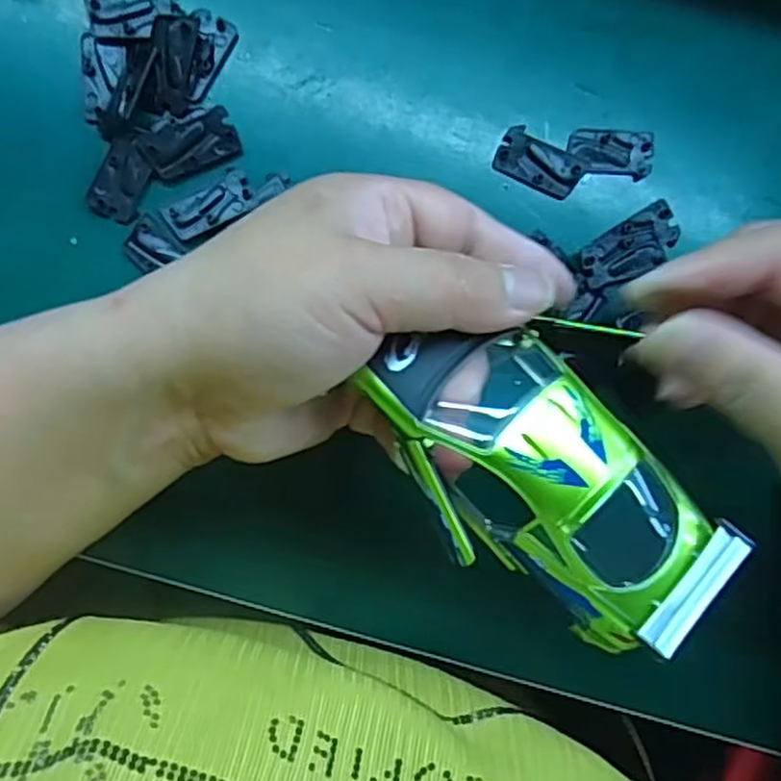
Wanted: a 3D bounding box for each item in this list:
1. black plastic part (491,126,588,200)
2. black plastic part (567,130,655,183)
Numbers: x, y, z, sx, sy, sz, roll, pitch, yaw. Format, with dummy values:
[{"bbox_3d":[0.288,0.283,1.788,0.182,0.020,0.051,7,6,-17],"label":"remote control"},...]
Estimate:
[{"bbox_3d":[0.058,-0.088,0.293,0.033,0.004,0.018,28,89,-5],"label":"black plastic part"},{"bbox_3d":[0.087,-0.093,0.294,0.033,0.004,0.017,3,91,-5],"label":"black plastic part"}]

